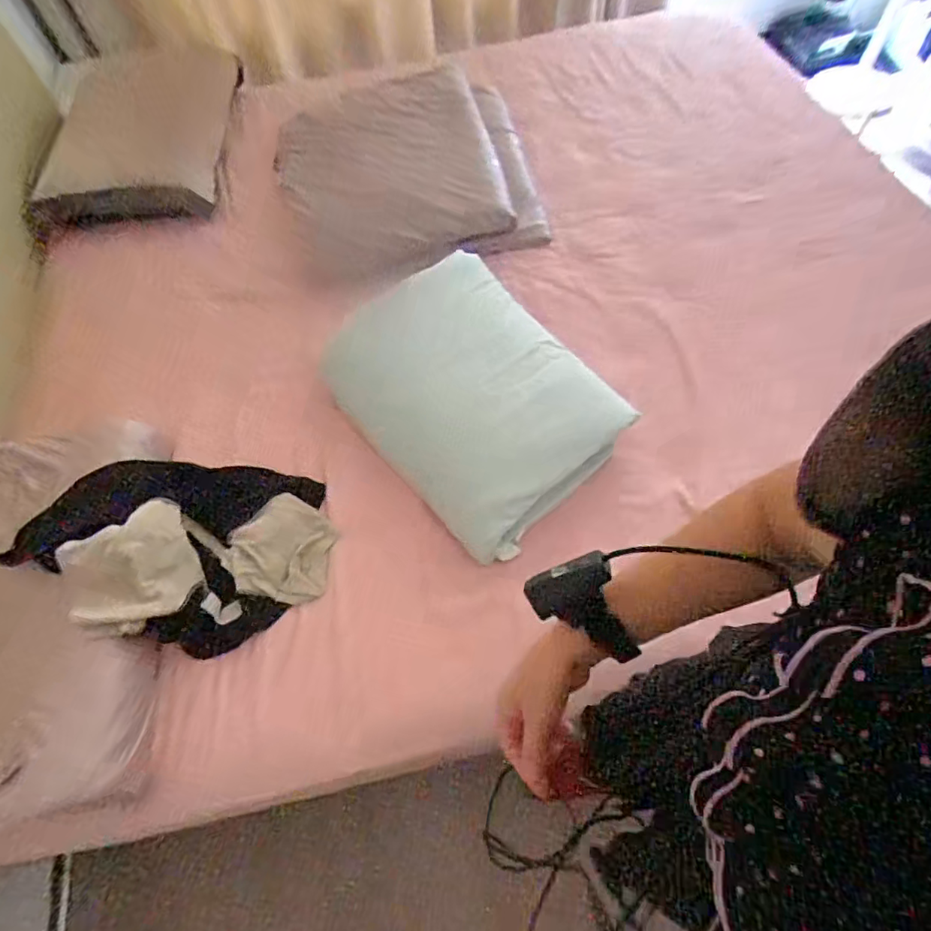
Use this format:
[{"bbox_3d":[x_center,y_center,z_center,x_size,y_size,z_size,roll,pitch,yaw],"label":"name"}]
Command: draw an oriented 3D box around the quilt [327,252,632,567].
[{"bbox_3d":[0.005,-0.138,0.931,0.383,0.124,0.494,-36,66,-14],"label":"quilt"}]

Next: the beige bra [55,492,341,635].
[{"bbox_3d":[-0.395,0.153,0.853,0.368,0.089,0.209,-5,59,-28],"label":"beige bra"}]

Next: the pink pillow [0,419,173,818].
[{"bbox_3d":[-0.636,0.198,0.801,0.317,0.099,0.552,-12,62,-2],"label":"pink pillow"}]

